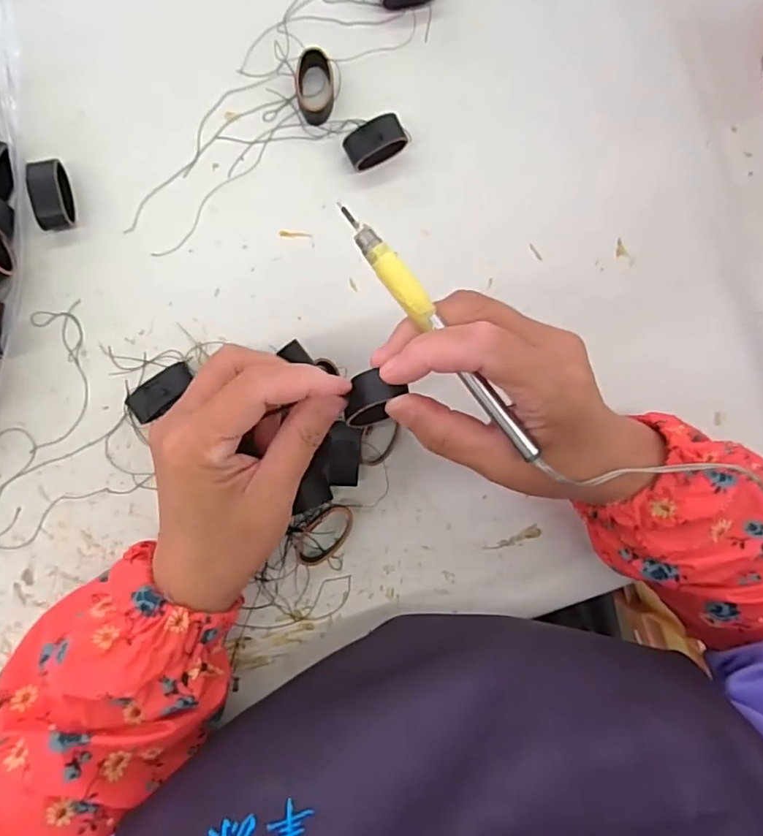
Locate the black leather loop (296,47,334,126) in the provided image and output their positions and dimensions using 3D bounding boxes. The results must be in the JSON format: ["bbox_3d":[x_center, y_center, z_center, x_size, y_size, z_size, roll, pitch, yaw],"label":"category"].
[{"bbox_3d":[-0.041,-0.208,0.354,0.023,0.016,0.038,3,89,-4],"label":"black leather loop"}]

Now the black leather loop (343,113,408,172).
[{"bbox_3d":[-0.003,-0.170,0.349,0.037,0.021,0.021,-29,92,-4],"label":"black leather loop"}]

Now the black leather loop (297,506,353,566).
[{"bbox_3d":[-0.034,0.072,0.343,0.040,0.016,0.026,-39,92,-3],"label":"black leather loop"}]

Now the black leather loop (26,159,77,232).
[{"bbox_3d":[-0.200,-0.135,0.341,0.019,0.018,0.042,-5,90,-4],"label":"black leather loop"}]

